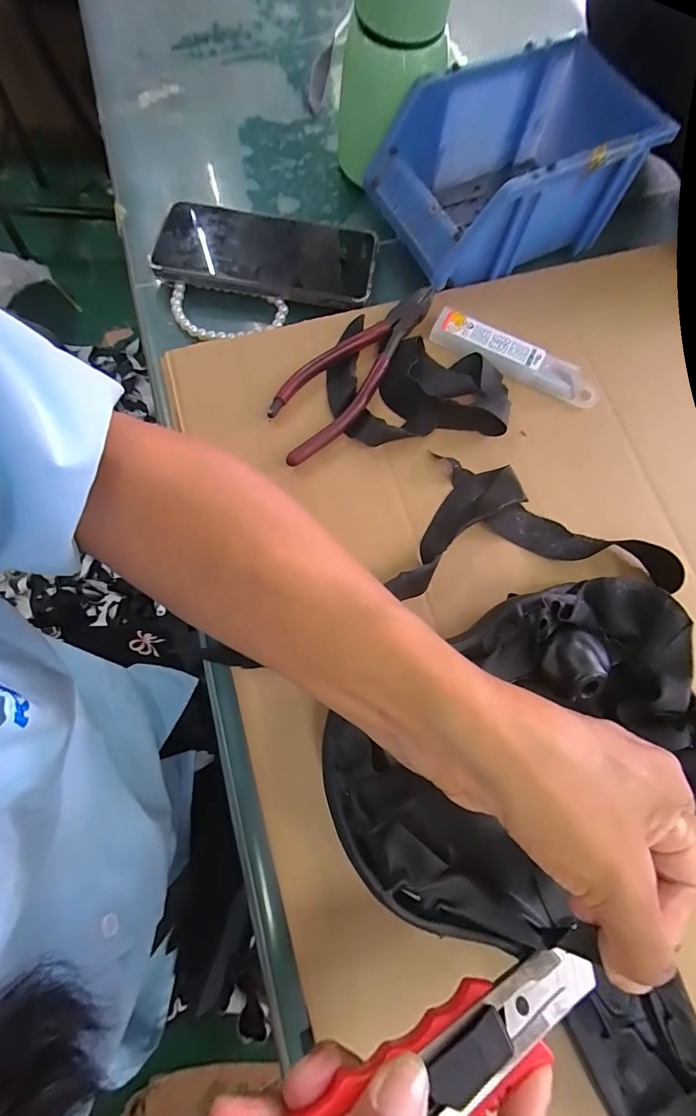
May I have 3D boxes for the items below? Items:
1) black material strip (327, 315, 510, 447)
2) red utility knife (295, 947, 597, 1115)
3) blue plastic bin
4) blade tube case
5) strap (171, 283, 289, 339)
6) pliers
[{"bbox_3d":[0.049,-0.115,0.281,0.123,0.015,0.089,11,77,1],"label":"black material strip"},{"bbox_3d":[0.025,0.184,0.144,0.160,0.015,0.030,-6,77,-20],"label":"red utility knife"},{"bbox_3d":[0.126,-0.292,0.313,0.190,0.080,0.119,-24,79,-6],"label":"blue plastic bin"},{"bbox_3d":[0.120,-0.143,0.293,0.124,0.005,0.030,28,78,5],"label":"blade tube case"},{"bbox_3d":[-0.092,-0.183,0.314,0.085,0.018,0.046,9,77,1],"label":"strap"},{"bbox_3d":[0.004,-0.136,0.287,0.049,0.010,0.169,37,79,7],"label":"pliers"}]

